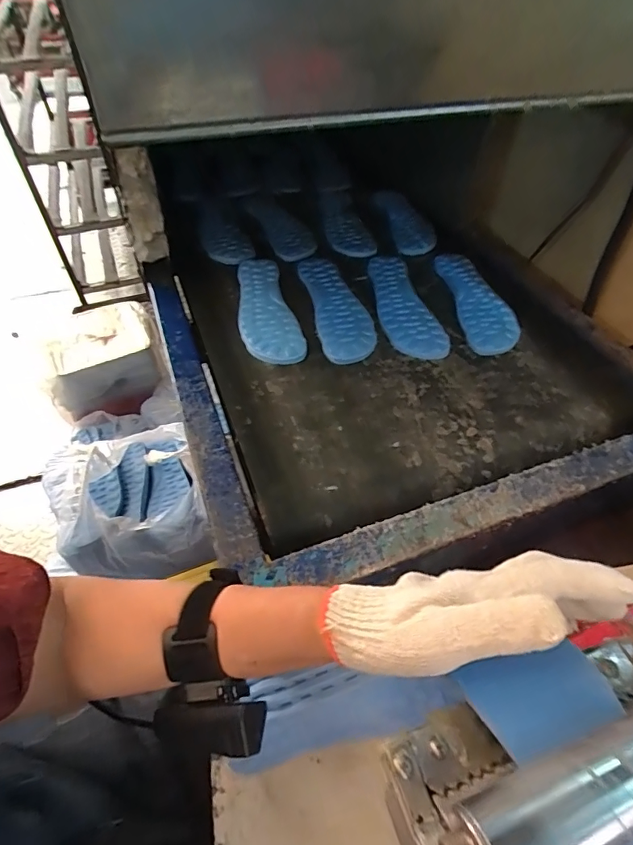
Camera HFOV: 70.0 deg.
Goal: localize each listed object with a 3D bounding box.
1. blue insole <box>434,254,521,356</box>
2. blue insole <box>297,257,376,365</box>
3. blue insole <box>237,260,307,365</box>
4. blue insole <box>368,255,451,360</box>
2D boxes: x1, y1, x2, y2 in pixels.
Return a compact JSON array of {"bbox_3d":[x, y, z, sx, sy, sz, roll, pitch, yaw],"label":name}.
[{"bbox_3d":[0.249,-0.195,0.708,0.081,0.011,0.249,-2,50,-3],"label":"blue insole"},{"bbox_3d":[0.030,-0.184,0.693,0.082,0.008,0.263,-8,51,-8],"label":"blue insole"},{"bbox_3d":[-0.080,-0.176,0.683,0.082,0.009,0.256,-11,51,-10],"label":"blue insole"},{"bbox_3d":[0.128,-0.189,0.699,0.082,0.009,0.259,-7,51,-7],"label":"blue insole"}]

